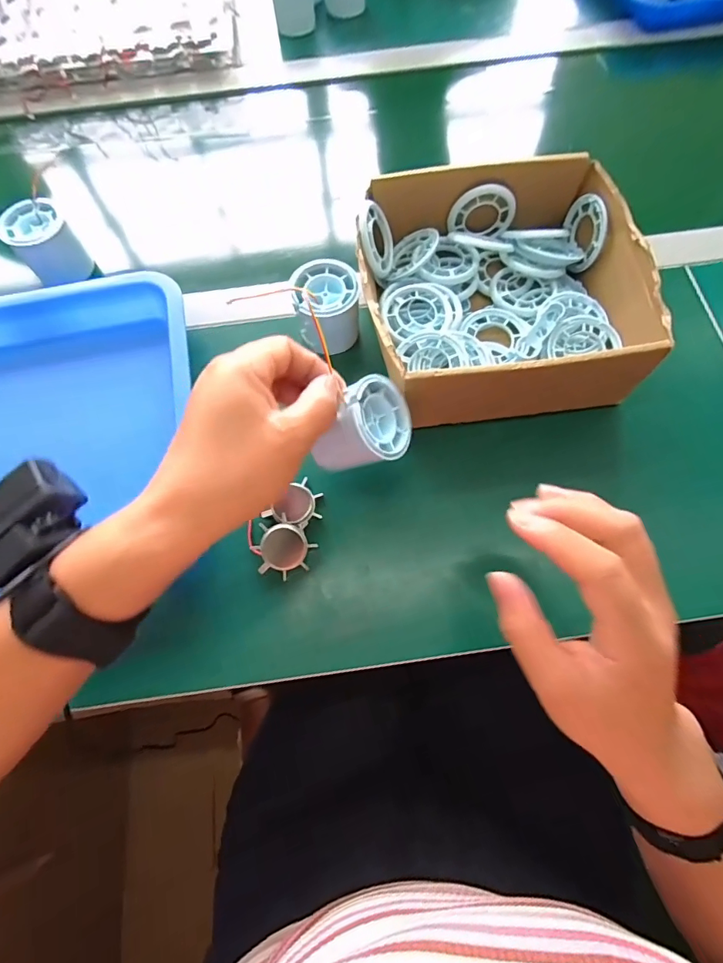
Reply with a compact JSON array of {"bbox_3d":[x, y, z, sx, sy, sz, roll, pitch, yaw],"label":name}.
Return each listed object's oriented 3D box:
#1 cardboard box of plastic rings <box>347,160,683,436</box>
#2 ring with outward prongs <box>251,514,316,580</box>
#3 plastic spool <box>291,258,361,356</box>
[{"bbox_3d":[0.106,-0.157,0.363,0.209,0.070,0.218,-11,69,-3],"label":"cardboard box of plastic rings"},{"bbox_3d":[-0.055,0.046,0.318,0.041,0.014,0.040,-1,69,1],"label":"ring with outward prongs"},{"bbox_3d":[-0.029,-0.143,0.370,0.054,0.050,0.054,-6,69,0],"label":"plastic spool"}]

